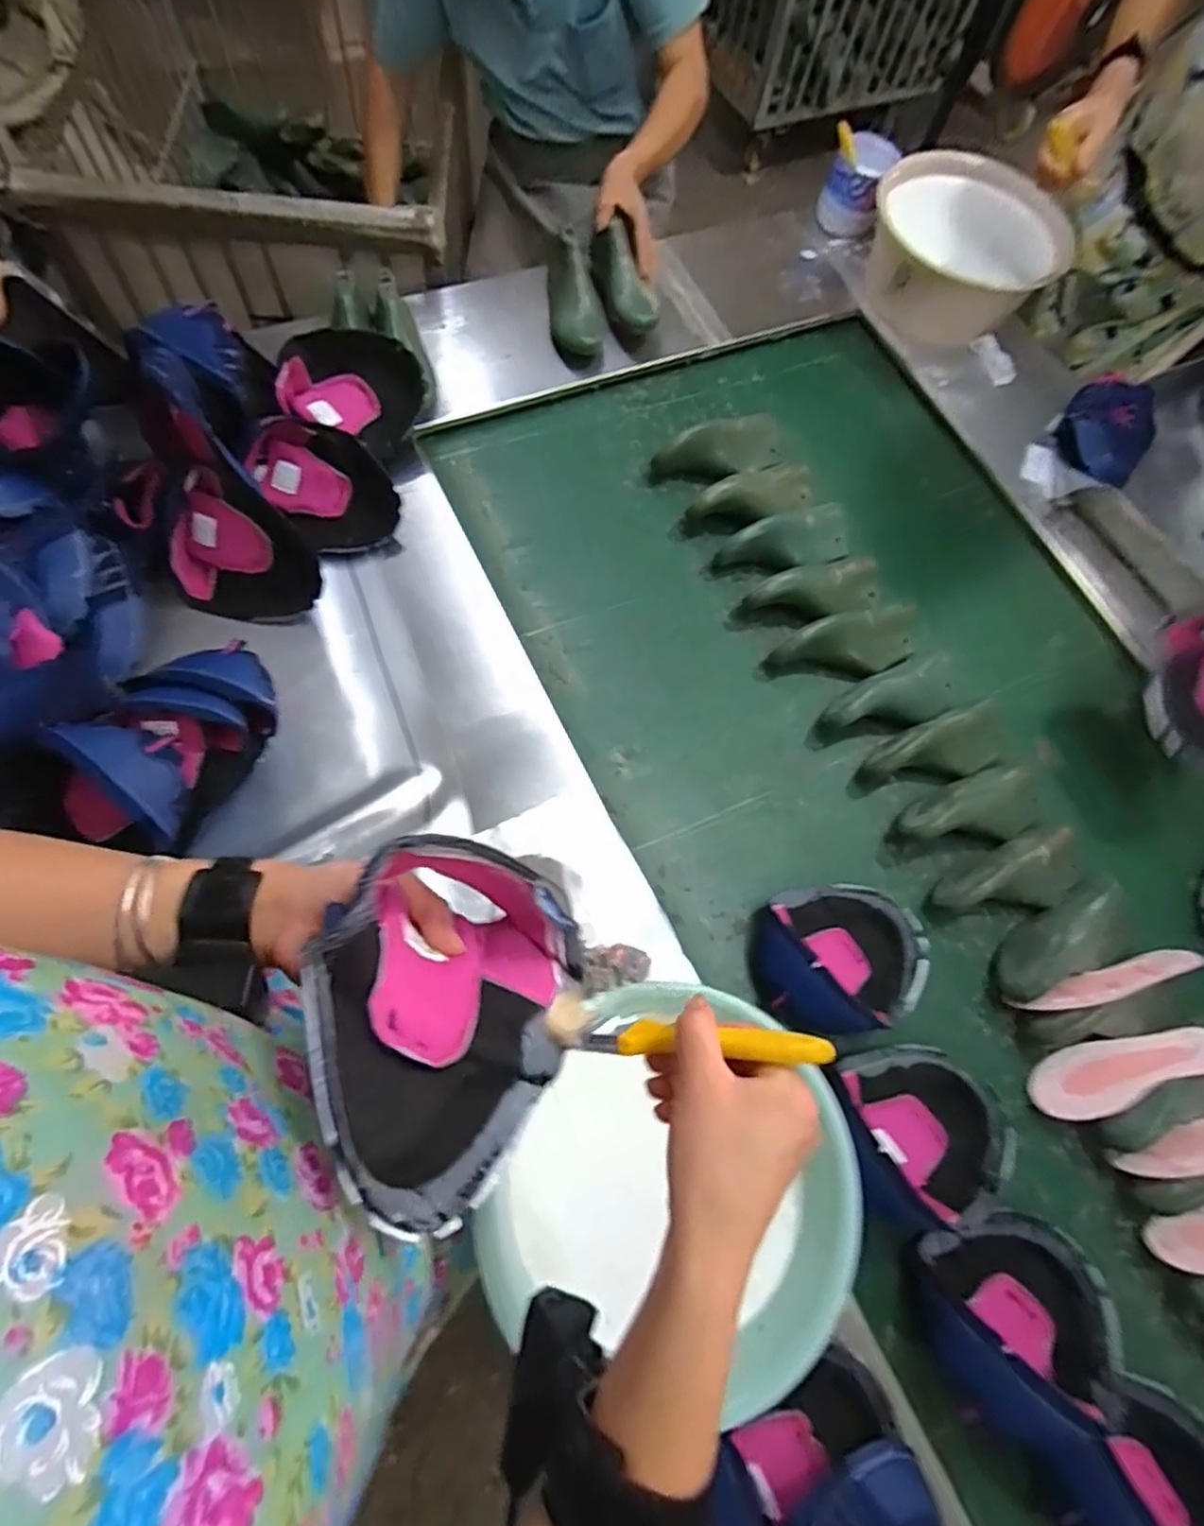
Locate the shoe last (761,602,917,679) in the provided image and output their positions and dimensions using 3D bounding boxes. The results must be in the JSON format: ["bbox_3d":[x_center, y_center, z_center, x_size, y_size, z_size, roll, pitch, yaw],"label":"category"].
[{"bbox_3d":[0.321,-0.153,0.868,0.200,0.060,0.087,-20,75,-13],"label":"shoe last"}]

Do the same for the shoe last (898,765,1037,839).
[{"bbox_3d":[0.445,0.062,0.796,0.178,0.074,0.081,-19,74,-13],"label":"shoe last"}]

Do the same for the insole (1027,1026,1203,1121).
[{"bbox_3d":[0.570,0.329,0.715,0.209,0.011,0.071,-22,29,1],"label":"insole"}]

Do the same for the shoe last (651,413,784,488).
[{"bbox_3d":[0.174,-0.437,0.938,0.201,0.081,0.081,-18,74,-13],"label":"shoe last"}]

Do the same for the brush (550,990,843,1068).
[{"bbox_3d":[0.042,0.146,0.358,0.155,0.019,0.028,-5,67,24],"label":"brush"}]

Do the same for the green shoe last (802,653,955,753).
[{"bbox_3d":[0.363,-0.077,0.847,0.203,0.059,0.084,-21,75,-14],"label":"green shoe last"}]

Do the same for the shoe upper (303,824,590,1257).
[{"bbox_3d":[-0.078,0.130,0.340,0.085,0.172,0.170,-18,66,28],"label":"shoe upper"}]

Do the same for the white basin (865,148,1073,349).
[{"bbox_3d":[0.588,-0.852,1.096,0.306,0.132,0.321,18,70,-1],"label":"white basin"}]

